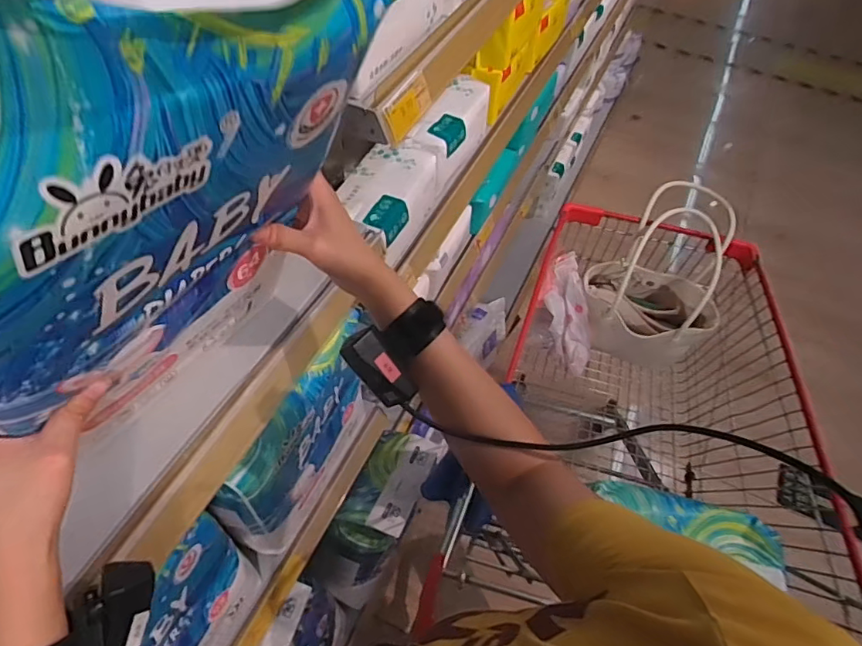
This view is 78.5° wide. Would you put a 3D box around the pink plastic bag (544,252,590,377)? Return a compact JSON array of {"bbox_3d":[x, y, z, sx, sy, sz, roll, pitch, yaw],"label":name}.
[{"bbox_3d":[0.298,-0.012,1.185,0.113,0.103,0.274,-10,98,-11],"label":"pink plastic bag"}]

